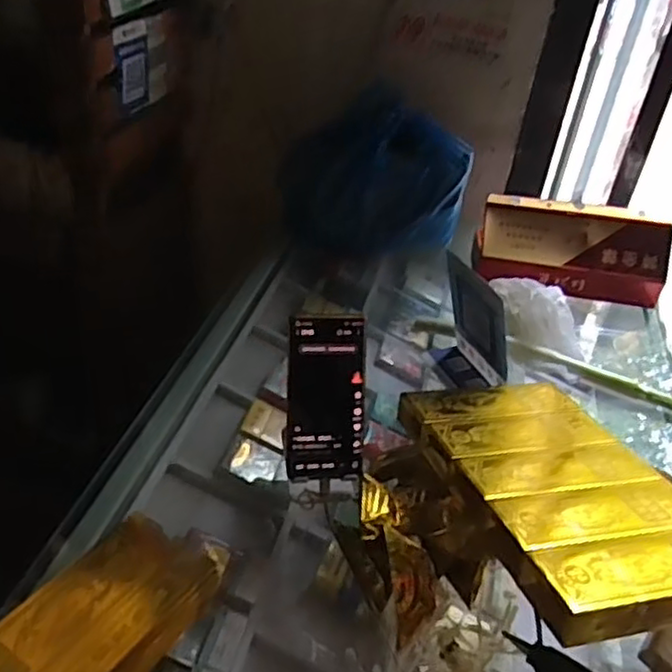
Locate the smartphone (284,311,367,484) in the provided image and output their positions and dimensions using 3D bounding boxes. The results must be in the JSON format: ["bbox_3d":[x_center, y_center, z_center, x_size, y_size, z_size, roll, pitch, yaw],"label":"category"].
[{"bbox_3d":[-0.009,0.061,0.677,0.076,0.159,0.011,1,6,-8],"label":"smartphone"}]

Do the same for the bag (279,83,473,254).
[{"bbox_3d":[0.056,-0.251,1.066,0.245,0.203,0.156,-12,41,-24],"label":"bag"}]

